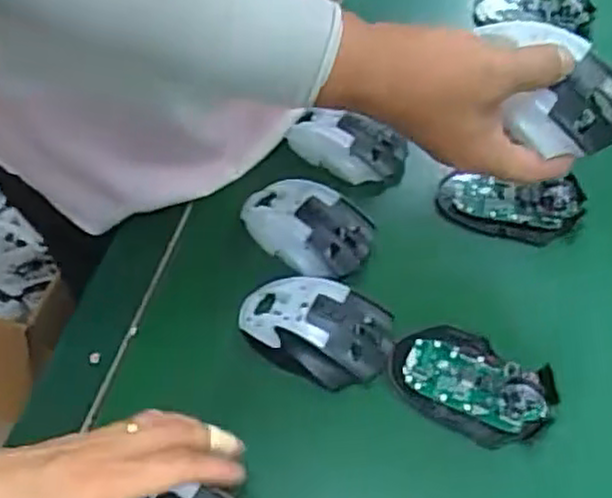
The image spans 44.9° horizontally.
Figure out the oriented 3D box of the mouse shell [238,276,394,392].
[{"bbox_3d":[0.005,0.056,0.544,0.113,0.031,0.067,20,59,11],"label":"mouse shell"}]

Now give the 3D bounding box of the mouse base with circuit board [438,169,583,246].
[{"bbox_3d":[0.169,-0.039,0.614,0.114,0.028,0.058,15,58,8],"label":"mouse base with circuit board"}]

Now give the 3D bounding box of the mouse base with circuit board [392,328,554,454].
[{"bbox_3d":[0.117,0.091,0.521,0.112,0.019,0.071,29,61,16],"label":"mouse base with circuit board"}]

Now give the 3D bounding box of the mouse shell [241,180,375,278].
[{"bbox_3d":[-0.001,-0.022,0.602,0.106,0.031,0.066,37,63,20],"label":"mouse shell"}]

